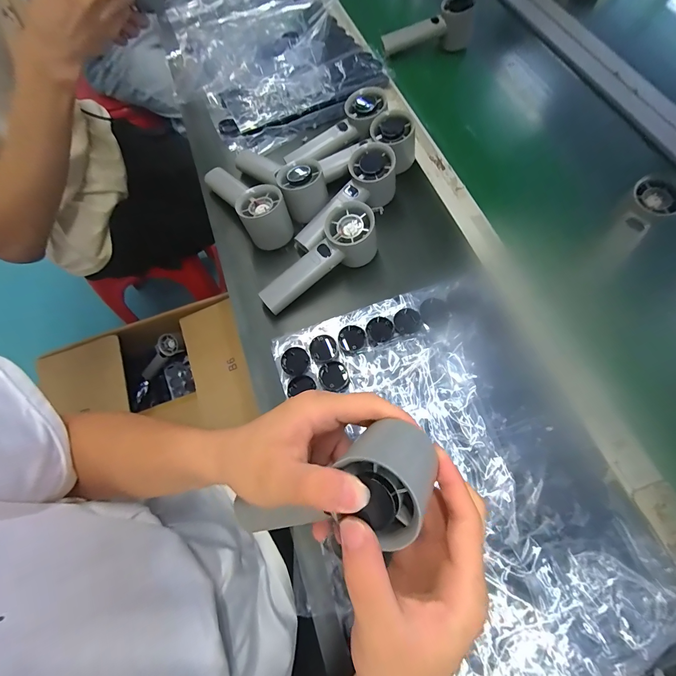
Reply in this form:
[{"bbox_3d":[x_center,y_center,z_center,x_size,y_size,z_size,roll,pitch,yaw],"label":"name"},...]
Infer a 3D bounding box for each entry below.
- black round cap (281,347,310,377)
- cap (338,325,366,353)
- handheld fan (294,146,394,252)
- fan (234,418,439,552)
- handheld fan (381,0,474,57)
[{"bbox_3d":[-0.045,0.026,0.362,0.029,0.011,0.031,0,66,1],"label":"black round cap"},{"bbox_3d":[0.015,0.001,0.360,0.029,0.008,0.029,-25,62,4],"label":"cap"},{"bbox_3d":[0.008,-0.172,0.427,0.157,0.055,0.062,-42,73,-3],"label":"handheld fan"},{"bbox_3d":[-0.012,0.113,0.231,0.159,0.052,0.062,-32,67,25],"label":"fan"},{"bbox_3d":[0.151,-0.532,0.587,0.171,0.063,0.051,-21,68,-8],"label":"handheld fan"}]

